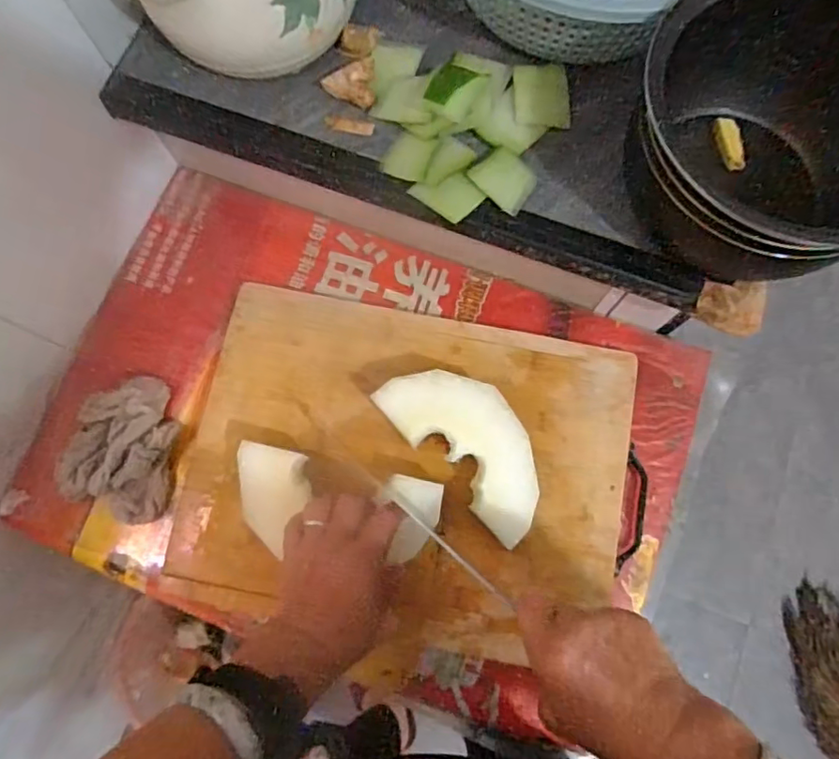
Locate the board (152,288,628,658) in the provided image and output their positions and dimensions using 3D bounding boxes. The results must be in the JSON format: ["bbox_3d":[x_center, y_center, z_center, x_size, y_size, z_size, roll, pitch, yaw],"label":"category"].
[{"bbox_3d":[-0.010,0.084,0.533,0.397,0.026,0.294,11,77,2],"label":"board"}]

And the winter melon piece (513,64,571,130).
[{"bbox_3d":[0.101,-0.233,0.466,0.045,0.011,0.051,-2,77,-1],"label":"winter melon piece"}]

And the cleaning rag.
[{"bbox_3d":[-0.274,0.062,0.527,0.083,0.045,0.129,9,77,2],"label":"cleaning rag"}]

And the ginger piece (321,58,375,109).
[{"bbox_3d":[-0.055,-0.251,0.470,0.042,0.015,0.037,20,78,4],"label":"ginger piece"}]

